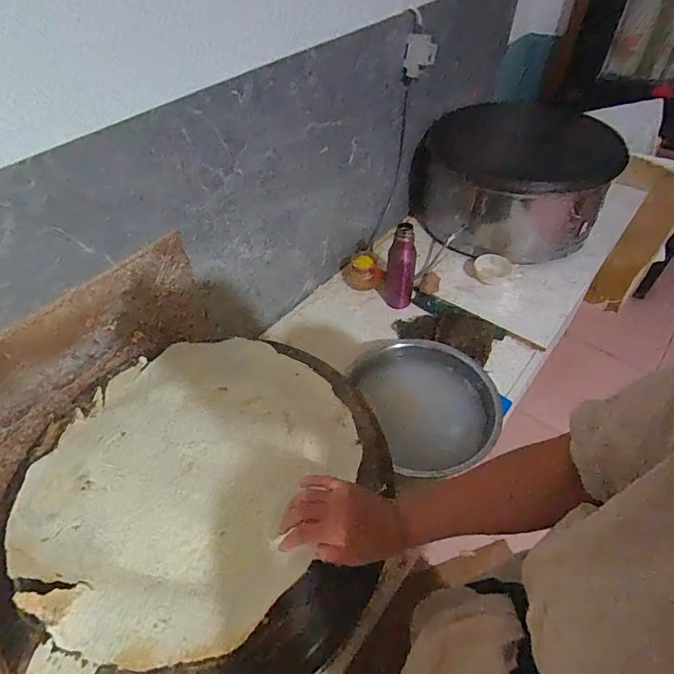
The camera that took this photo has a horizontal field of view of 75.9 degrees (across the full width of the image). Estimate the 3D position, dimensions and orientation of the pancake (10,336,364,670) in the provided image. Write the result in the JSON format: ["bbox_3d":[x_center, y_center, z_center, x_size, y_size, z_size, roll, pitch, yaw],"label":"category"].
[{"bbox_3d":[-0.211,0.182,0.620,0.410,0.031,0.433,24,53,21],"label":"pancake"}]

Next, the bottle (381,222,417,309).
[{"bbox_3d":[0.179,-0.202,1.203,0.091,0.253,0.083,6,48,7],"label":"bottle"}]

